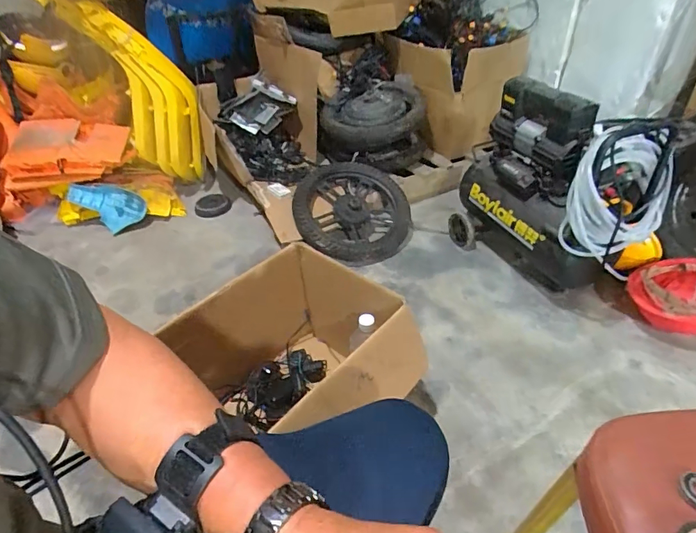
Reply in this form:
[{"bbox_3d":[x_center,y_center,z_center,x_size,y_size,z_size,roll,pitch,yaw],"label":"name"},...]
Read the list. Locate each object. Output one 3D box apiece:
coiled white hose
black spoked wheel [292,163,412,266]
[{"bbox_3d":[0.624,-0.173,1.005,0.180,0.257,0.230,26,48,32],"label":"coiled white hose"},{"bbox_3d":[0.024,-0.178,1.479,0.393,0.104,0.387,4,66,-9],"label":"black spoked wheel"}]

